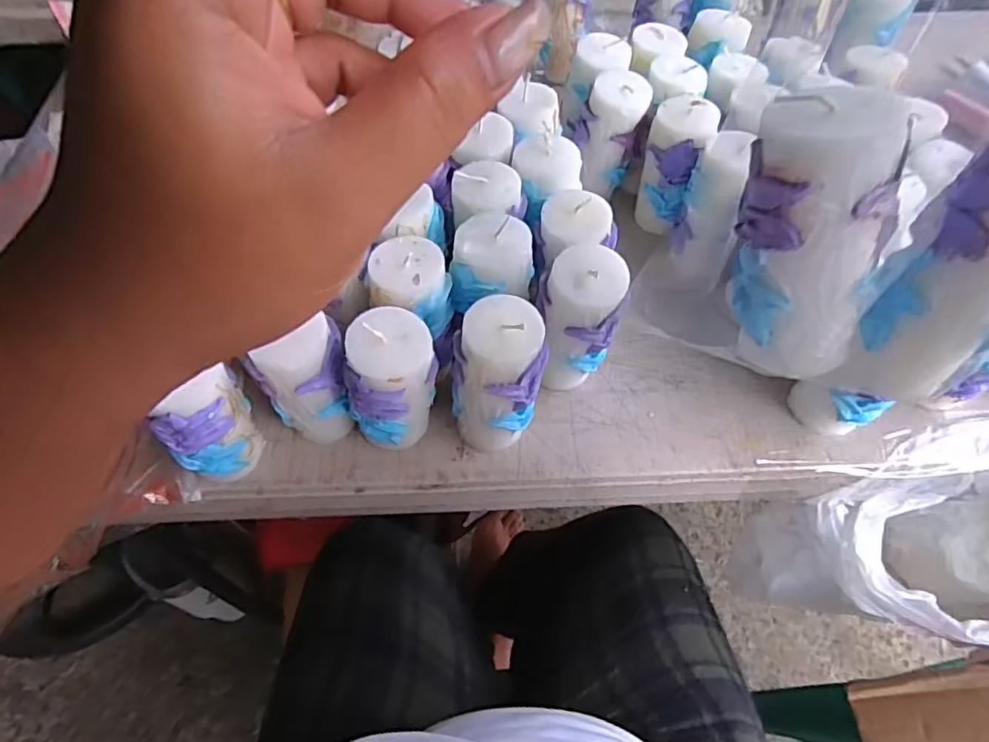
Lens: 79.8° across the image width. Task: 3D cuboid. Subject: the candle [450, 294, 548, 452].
[{"bbox_3d":[0.001,0.007,0.373,0.055,0.115,0.047,-3,58,-1],"label":"candle"}]

